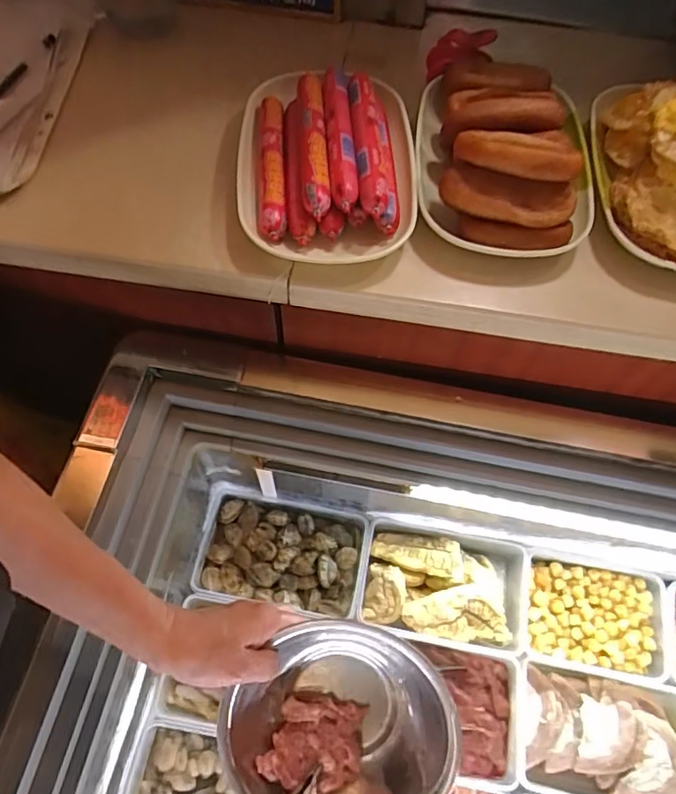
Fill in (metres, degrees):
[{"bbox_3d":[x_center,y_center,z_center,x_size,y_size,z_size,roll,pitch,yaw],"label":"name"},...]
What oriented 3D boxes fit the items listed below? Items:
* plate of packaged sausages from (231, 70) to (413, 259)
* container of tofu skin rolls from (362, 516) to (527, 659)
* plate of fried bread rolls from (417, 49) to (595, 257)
[{"bbox_3d":[-0.009,-0.197,0.447,0.143,0.057,0.205,3,62,-1],"label":"plate of packaged sausages"},{"bbox_3d":[0.126,0.222,0.631,0.192,0.064,0.127,10,62,3],"label":"container of tofu skin rolls"},{"bbox_3d":[0.139,-0.206,0.445,0.144,0.070,0.198,9,62,2],"label":"plate of fried bread rolls"}]

